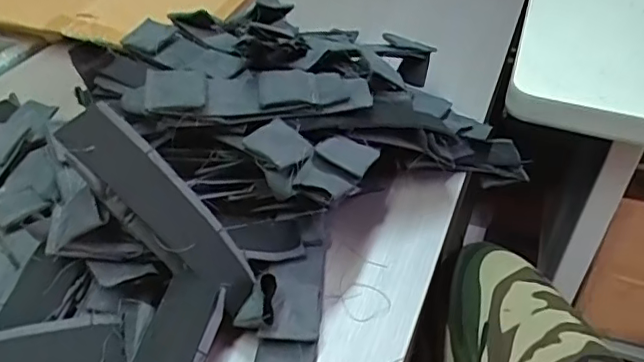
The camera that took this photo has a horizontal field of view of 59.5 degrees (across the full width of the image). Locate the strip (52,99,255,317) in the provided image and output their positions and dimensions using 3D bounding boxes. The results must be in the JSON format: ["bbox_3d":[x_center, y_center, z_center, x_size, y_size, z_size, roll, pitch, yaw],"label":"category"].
[{"bbox_3d":[-0.120,0.021,0.425,0.182,0.019,0.047,48,46,-8],"label":"strip"}]

